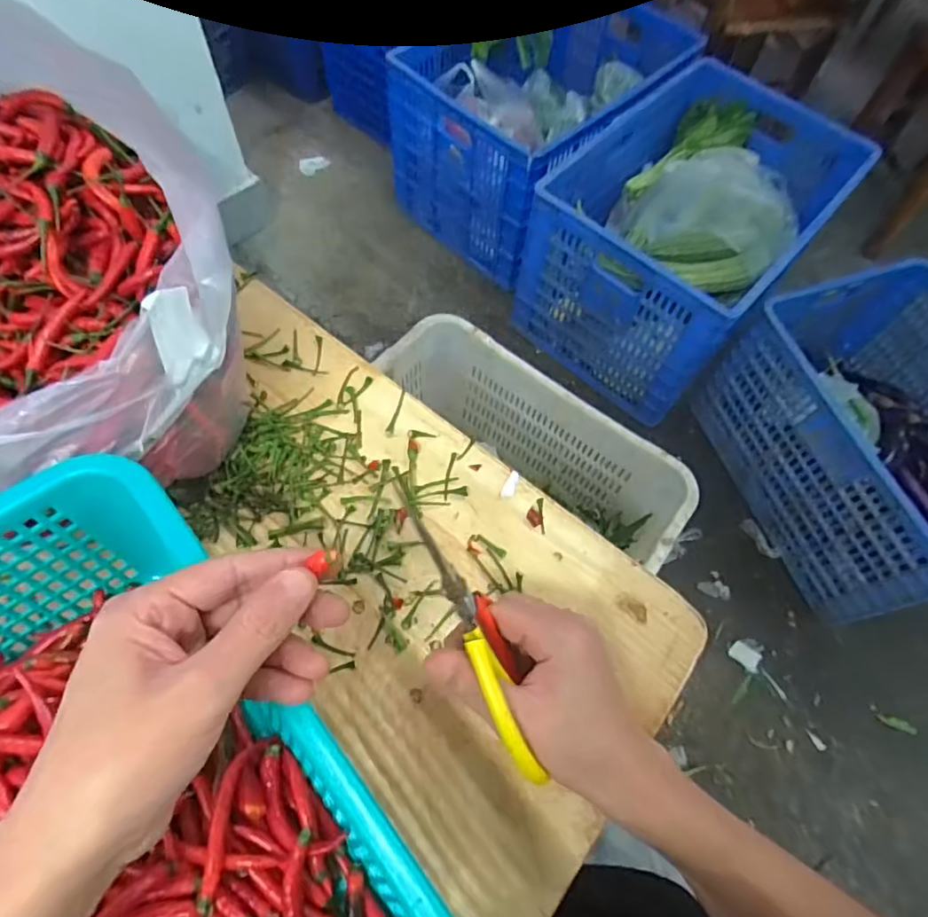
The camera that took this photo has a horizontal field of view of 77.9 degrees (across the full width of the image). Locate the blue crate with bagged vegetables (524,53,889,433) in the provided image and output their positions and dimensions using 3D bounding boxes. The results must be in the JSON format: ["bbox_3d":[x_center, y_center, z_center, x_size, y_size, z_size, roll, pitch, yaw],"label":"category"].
[{"bbox_3d":[0.526,-0.541,1.386,0.481,0.390,0.717,40,68,15],"label":"blue crate with bagged vegetables"}]

